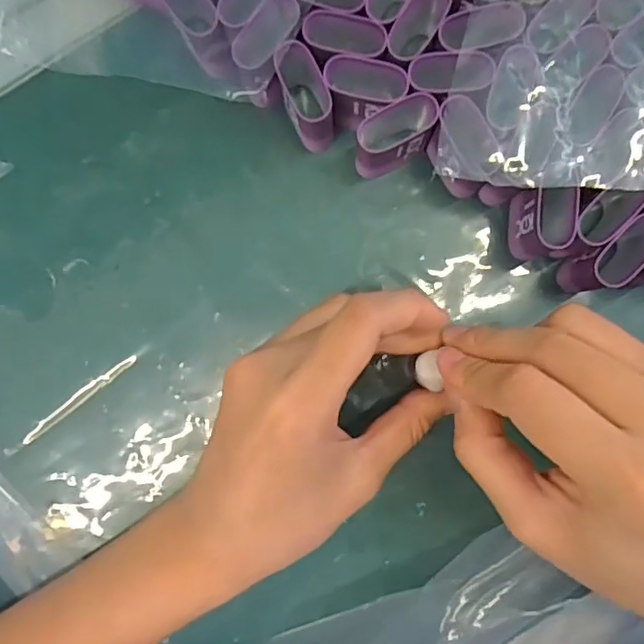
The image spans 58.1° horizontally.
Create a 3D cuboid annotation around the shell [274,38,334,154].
[{"bbox_3d":[-0.007,-0.097,0.254,0.017,0.041,0.034,-19,91,2],"label":"shell"}]

